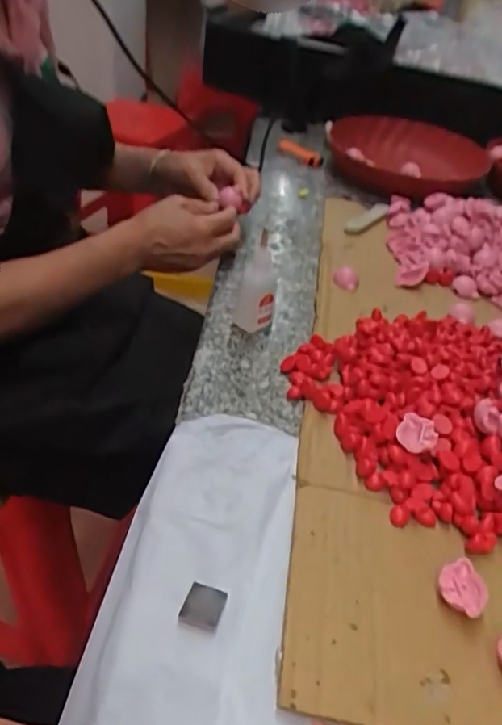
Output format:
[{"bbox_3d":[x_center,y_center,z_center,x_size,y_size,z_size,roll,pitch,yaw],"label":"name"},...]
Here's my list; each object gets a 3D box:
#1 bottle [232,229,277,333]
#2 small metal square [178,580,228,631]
[{"bbox_3d":[0.003,-0.073,0.544,0.040,0.087,0.032,4,40,-5],"label":"bottle"},{"bbox_3d":[-0.028,0.144,0.343,0.023,0.005,0.025,16,41,9],"label":"small metal square"}]

